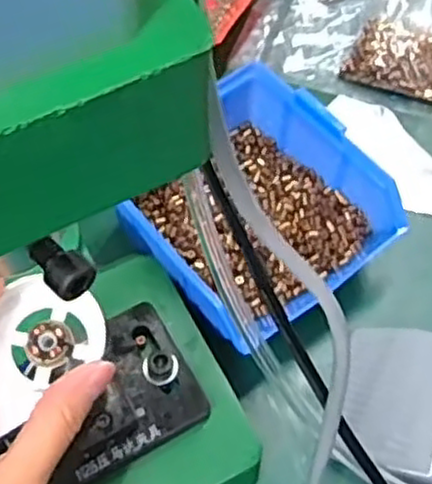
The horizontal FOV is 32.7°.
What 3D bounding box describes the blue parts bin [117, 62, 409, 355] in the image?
[{"bbox_3d":[0.019,-0.021,0.421,0.119,0.060,0.134,-34,65,-17],"label":"blue parts bin"}]

